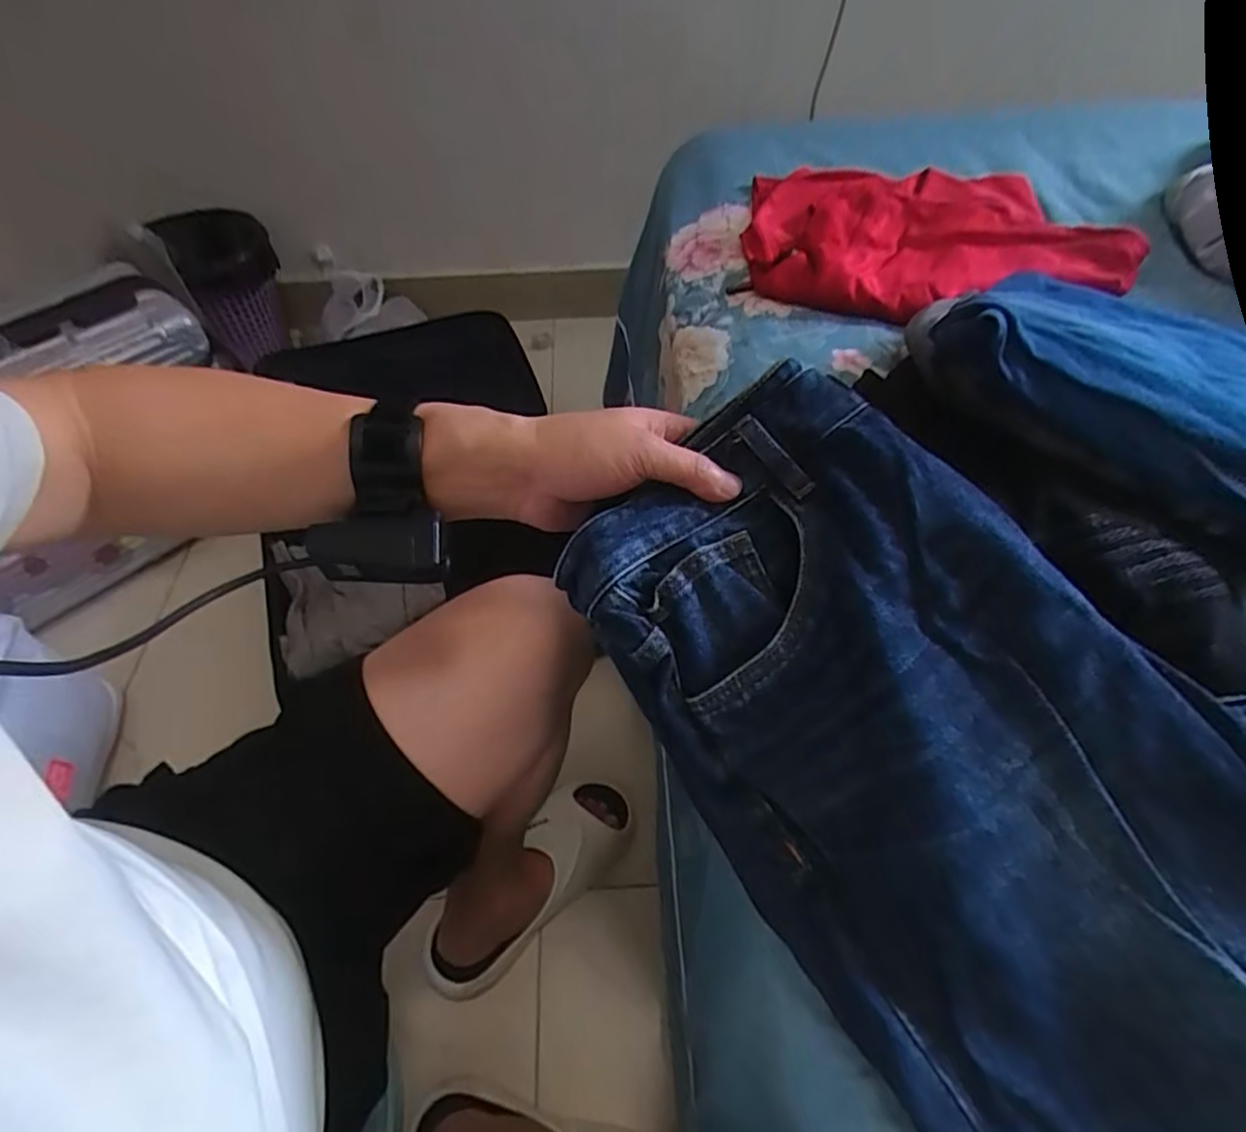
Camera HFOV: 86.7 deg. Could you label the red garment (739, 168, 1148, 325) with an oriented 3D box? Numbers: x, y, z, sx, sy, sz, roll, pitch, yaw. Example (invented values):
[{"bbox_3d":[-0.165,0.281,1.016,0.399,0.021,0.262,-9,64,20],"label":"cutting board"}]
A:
[{"bbox_3d":[0.305,-0.320,0.650,0.356,0.031,0.225,4,53,5],"label":"red garment"}]

